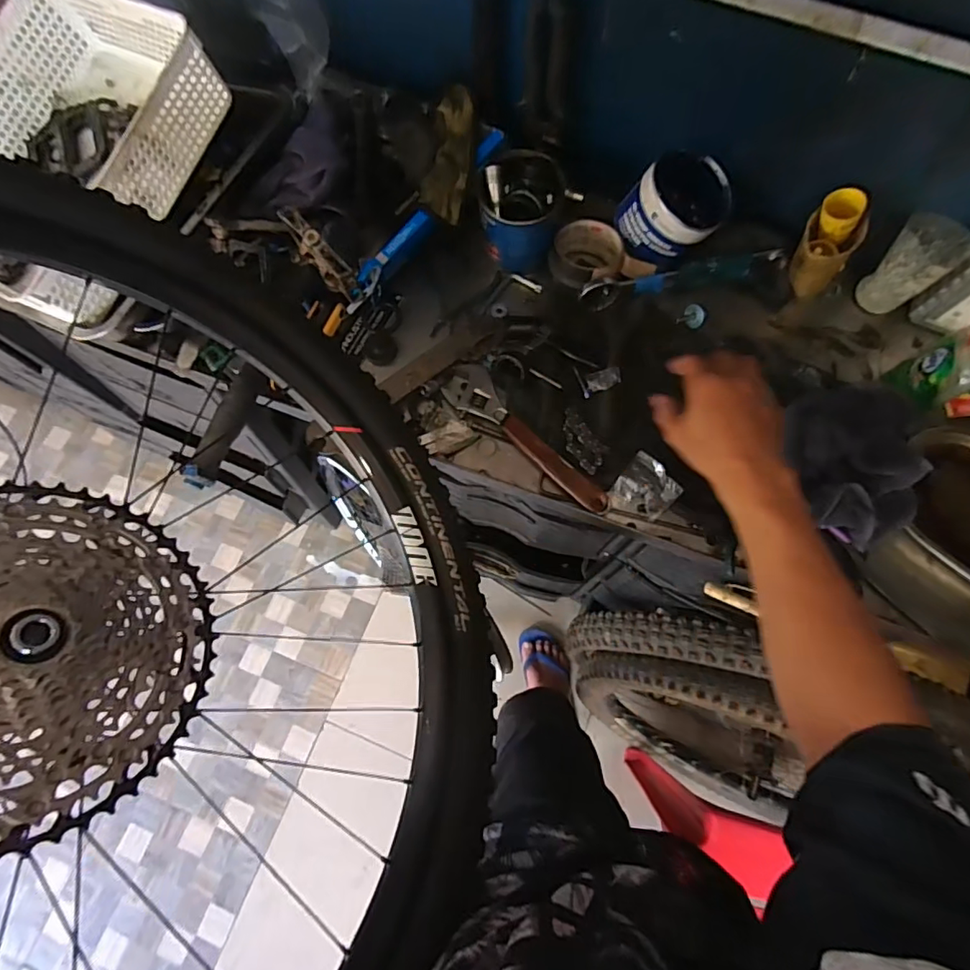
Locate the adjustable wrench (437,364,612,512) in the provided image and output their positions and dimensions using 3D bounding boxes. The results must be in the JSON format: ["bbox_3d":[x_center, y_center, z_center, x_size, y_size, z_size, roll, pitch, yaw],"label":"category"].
[{"bbox_3d":[0.043,-0.051,0.608,0.054,0.020,0.236,-42,78,-13],"label":"adjustable wrench"}]

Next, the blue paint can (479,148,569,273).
[{"bbox_3d":[0.043,-0.325,0.650,0.099,0.088,0.093,2,72,3],"label":"blue paint can"}]

